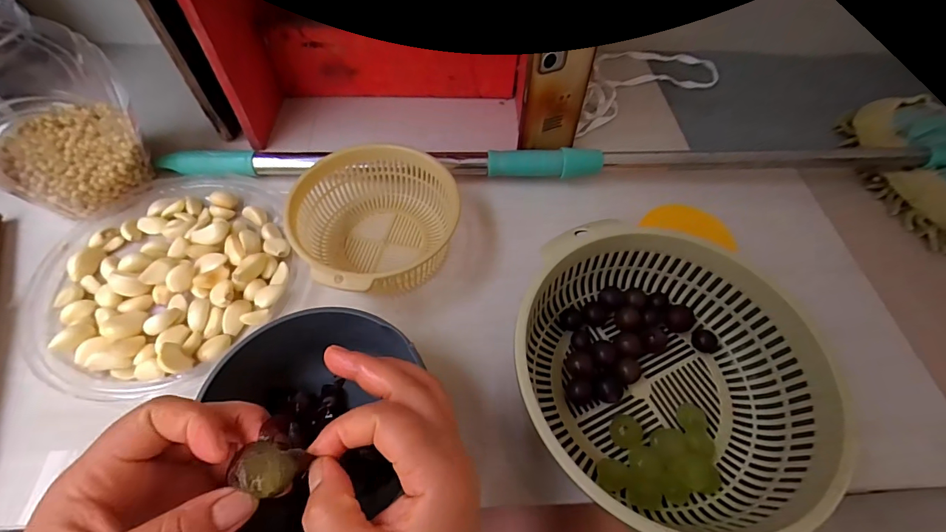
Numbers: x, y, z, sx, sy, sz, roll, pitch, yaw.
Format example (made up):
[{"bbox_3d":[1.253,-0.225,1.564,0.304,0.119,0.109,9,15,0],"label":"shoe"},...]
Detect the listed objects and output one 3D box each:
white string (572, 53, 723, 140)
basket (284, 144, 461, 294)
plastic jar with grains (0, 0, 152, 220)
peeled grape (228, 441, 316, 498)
[{"bbox_3d":[0.223,-0.270,0.588,0.267,0.016,0.129,-26,63,-19],"label":"white string"},{"bbox_3d":[-0.097,-0.043,0.398,0.137,0.067,0.147,2,57,-3],"label":"basket"},{"bbox_3d":[-0.395,-0.141,0.378,0.113,0.167,0.118,2,57,-3],"label":"plastic jar with grains"},{"bbox_3d":[-0.093,0.092,0.189,0.026,0.015,0.020,13,58,4],"label":"peeled grape"}]

